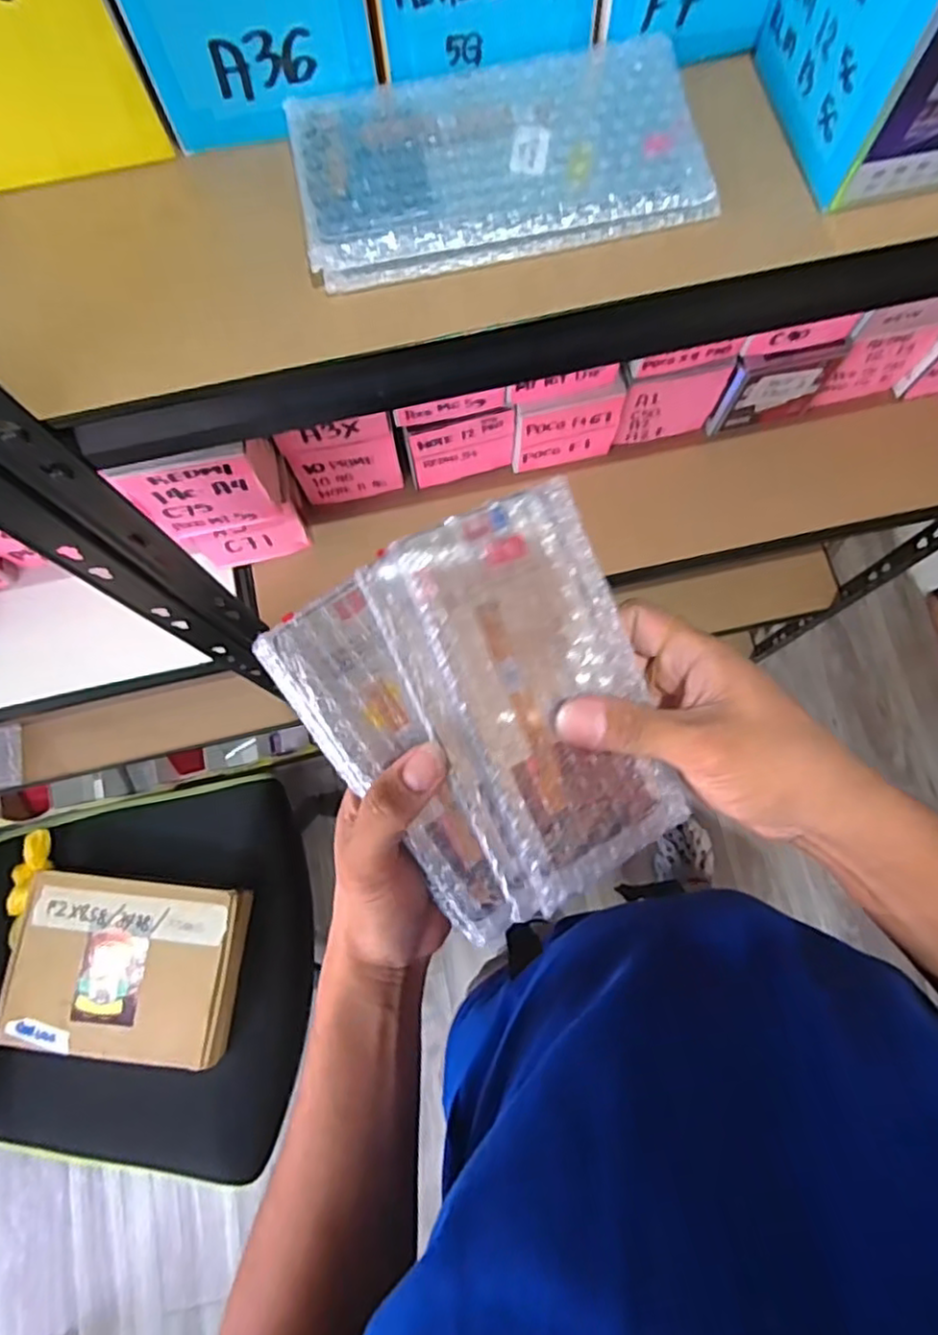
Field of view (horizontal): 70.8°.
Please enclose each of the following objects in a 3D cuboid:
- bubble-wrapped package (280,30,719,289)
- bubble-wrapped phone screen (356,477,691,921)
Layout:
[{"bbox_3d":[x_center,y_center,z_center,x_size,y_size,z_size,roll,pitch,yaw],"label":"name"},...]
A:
[{"bbox_3d":[0.012,-0.219,0.282,0.167,0.018,0.089,-9,76,-1],"label":"bubble-wrapped package"},{"bbox_3d":[0.032,0.013,0.296,0.102,0.015,0.169,-26,97,-13],"label":"bubble-wrapped phone screen"}]

